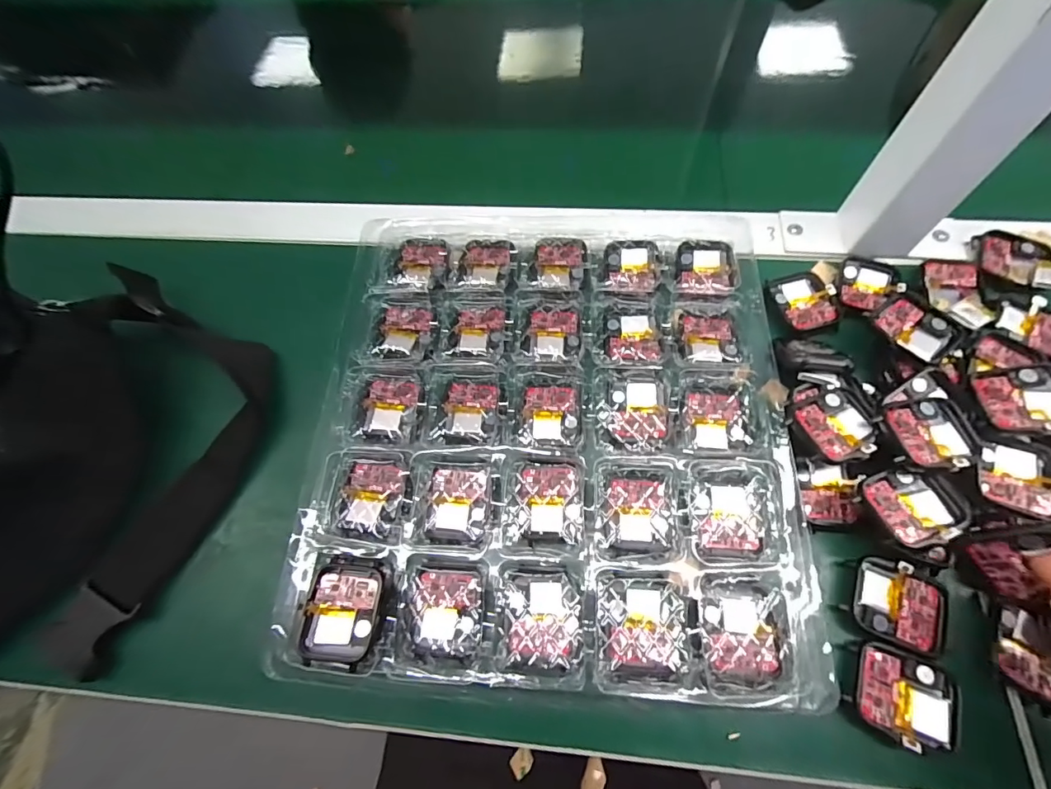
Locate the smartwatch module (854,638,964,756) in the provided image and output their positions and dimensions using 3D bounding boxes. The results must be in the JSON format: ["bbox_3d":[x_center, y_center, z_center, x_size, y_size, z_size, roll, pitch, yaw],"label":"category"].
[{"bbox_3d":[0.175,0.141,0.215,0.040,0.014,0.037,18,67,11],"label":"smartwatch module"}]

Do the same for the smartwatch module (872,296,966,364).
[{"bbox_3d":[0.229,-0.037,0.272,0.038,0.009,0.043,-43,70,-16],"label":"smartwatch module"}]

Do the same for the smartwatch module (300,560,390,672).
[{"bbox_3d":[-0.089,0.107,0.230,0.036,0.007,0.048,4,65,5],"label":"smartwatch module"}]

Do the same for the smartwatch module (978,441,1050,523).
[{"bbox_3d":[0.251,0.041,0.234,0.033,0.009,0.043,29,70,15],"label":"smartwatch module"}]

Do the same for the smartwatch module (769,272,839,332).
[{"bbox_3d":[0.182,-0.062,0.301,0.036,0.008,0.041,-16,65,-5],"label":"smartwatch module"}]

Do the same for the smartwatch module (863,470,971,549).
[{"bbox_3d":[0.195,0.053,0.227,0.044,0.010,0.036,-15,65,-4],"label":"smartwatch module"}]

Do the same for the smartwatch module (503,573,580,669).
[{"bbox_3d":[0.008,0.111,0.229,0.036,0.006,0.042,0,65,3],"label":"smartwatch module"}]

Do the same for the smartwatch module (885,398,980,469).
[{"bbox_3d":[0.208,0.021,0.239,0.039,0.011,0.038,-7,65,0],"label":"smartwatch module"}]

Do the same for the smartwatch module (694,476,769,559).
[{"bbox_3d":[0.109,0.063,0.245,0.036,0.011,0.042,3,65,4],"label":"smartwatch module"}]

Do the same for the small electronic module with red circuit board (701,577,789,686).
[{"bbox_3d":[0.105,0.114,0.223,0.038,0.013,0.044,4,65,5],"label":"small electronic module with red circuit board"}]

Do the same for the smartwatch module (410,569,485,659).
[{"bbox_3d":[-0.039,0.110,0.233,0.035,0.004,0.039,-1,65,3],"label":"smartwatch module"}]

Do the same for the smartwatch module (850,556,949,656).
[{"bbox_3d":[0.185,0.105,0.230,0.041,0.015,0.038,18,67,11],"label":"smartwatch module"}]

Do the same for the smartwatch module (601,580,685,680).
[{"bbox_3d":[0.057,0.113,0.225,0.039,0.009,0.042,2,65,4],"label":"smartwatch module"}]

